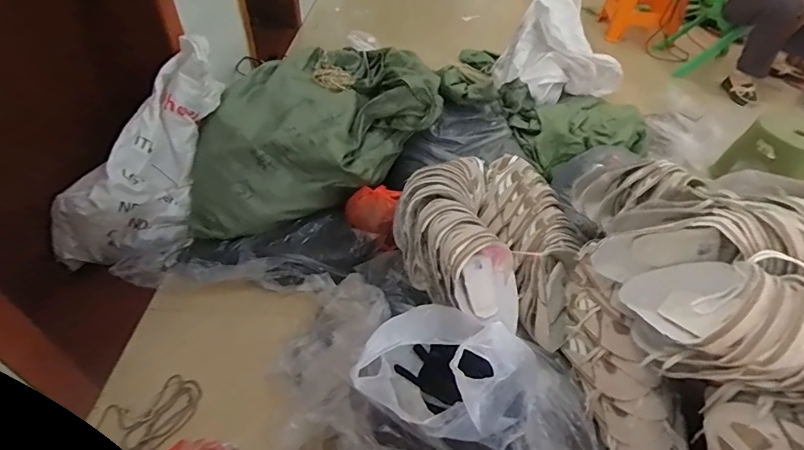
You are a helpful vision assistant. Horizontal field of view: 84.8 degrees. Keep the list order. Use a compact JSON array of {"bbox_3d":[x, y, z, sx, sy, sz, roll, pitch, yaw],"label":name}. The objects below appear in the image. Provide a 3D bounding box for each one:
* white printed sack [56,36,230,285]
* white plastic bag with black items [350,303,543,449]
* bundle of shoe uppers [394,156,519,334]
[{"bbox_3d":[-0.672,-0.179,1.174,0.233,0.668,0.325,29,8,26],"label":"white printed sack"},{"bbox_3d":[0.098,0.238,0.755,0.289,0.201,0.218,20,47,18],"label":"white plastic bag with black items"},{"bbox_3d":[0.123,0.014,1.010,0.257,0.155,0.397,-6,45,-7],"label":"bundle of shoe uppers"}]

